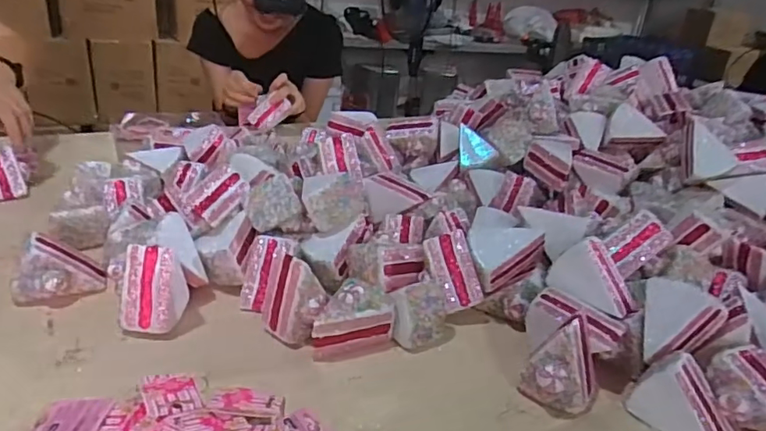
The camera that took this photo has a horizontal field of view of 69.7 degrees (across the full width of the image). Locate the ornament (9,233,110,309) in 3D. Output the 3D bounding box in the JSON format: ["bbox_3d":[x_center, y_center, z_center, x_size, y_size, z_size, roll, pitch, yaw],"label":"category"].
[{"bbox_3d":[-0.354,0.059,0.603,0.077,0.062,0.059,3,25,-6],"label":"ornament"}]

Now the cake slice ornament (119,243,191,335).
[{"bbox_3d":[-0.235,0.075,0.566,0.053,0.088,0.062,5,25,-1],"label":"cake slice ornament"}]

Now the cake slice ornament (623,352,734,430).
[{"bbox_3d":[0.282,0.168,0.505,0.089,0.060,0.057,26,31,36],"label":"cake slice ornament"}]

